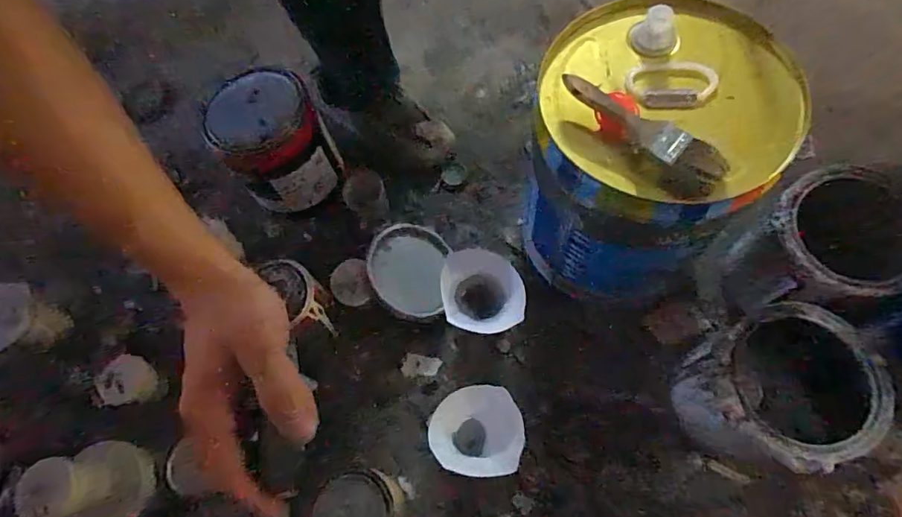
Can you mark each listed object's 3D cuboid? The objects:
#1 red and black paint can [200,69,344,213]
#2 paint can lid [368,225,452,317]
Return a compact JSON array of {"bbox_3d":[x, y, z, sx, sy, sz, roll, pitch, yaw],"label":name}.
[{"bbox_3d":[-0.266,-0.170,0.782,0.148,0.159,0.144,-2,69,6],"label":"red and black paint can"},{"bbox_3d":[-0.065,0.013,0.757,0.119,0.013,0.135,15,70,-24],"label":"paint can lid"}]

